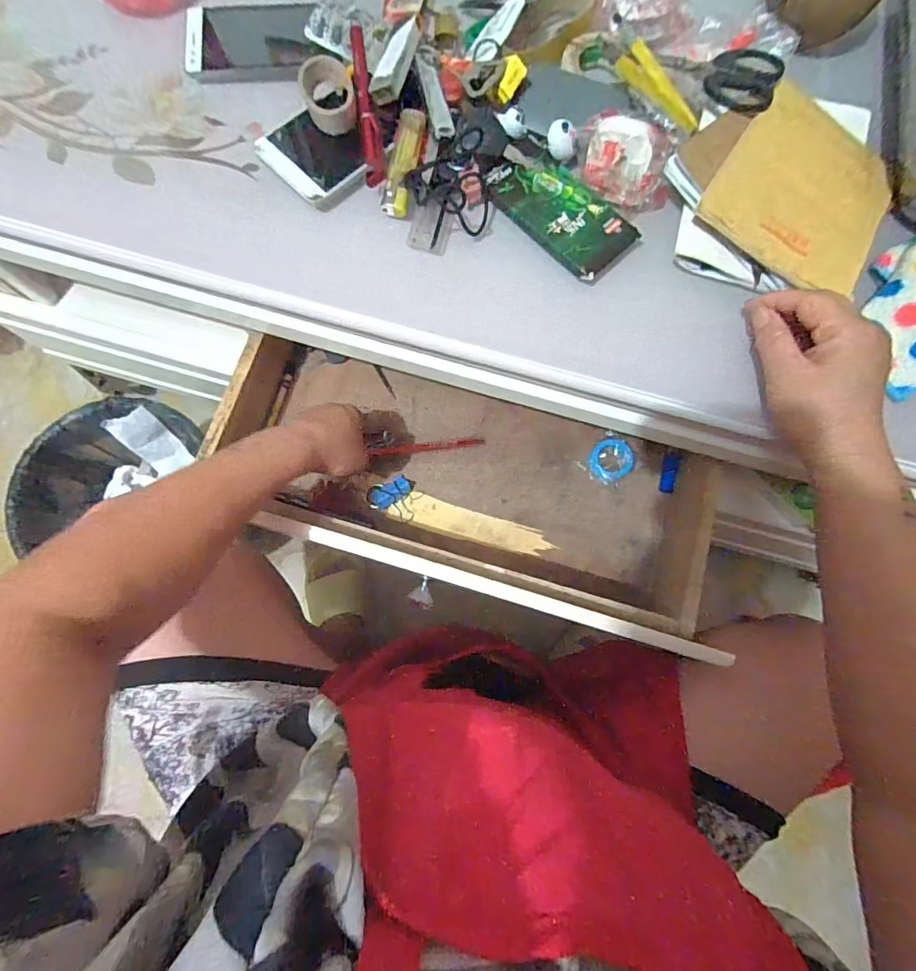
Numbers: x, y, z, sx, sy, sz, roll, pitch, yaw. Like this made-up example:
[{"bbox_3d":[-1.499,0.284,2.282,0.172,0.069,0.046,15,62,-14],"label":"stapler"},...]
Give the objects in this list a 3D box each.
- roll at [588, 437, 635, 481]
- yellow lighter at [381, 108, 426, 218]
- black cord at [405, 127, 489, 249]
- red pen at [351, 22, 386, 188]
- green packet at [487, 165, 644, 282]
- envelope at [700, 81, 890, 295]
[{"bbox_3d":[0.174,-0.031,0.521,0.051,0.020,0.046,-17,78,-7],"label":"roll"},{"bbox_3d":[-0.042,-0.249,0.359,0.020,0.013,0.082,12,77,0],"label":"yellow lighter"},{"bbox_3d":[-0.005,-0.223,0.355,0.056,0.026,0.059,-25,79,-8],"label":"black cord"},{"bbox_3d":[-0.070,-0.293,0.359,0.015,0.016,0.124,-8,81,-1],"label":"red pen"},{"bbox_3d":[0.081,-0.207,0.354,0.106,0.012,0.064,44,79,7],"label":"green packet"},{"bbox_3d":[0.271,-0.231,0.360,0.125,0.008,0.184,36,71,1],"label":"envelope"}]

